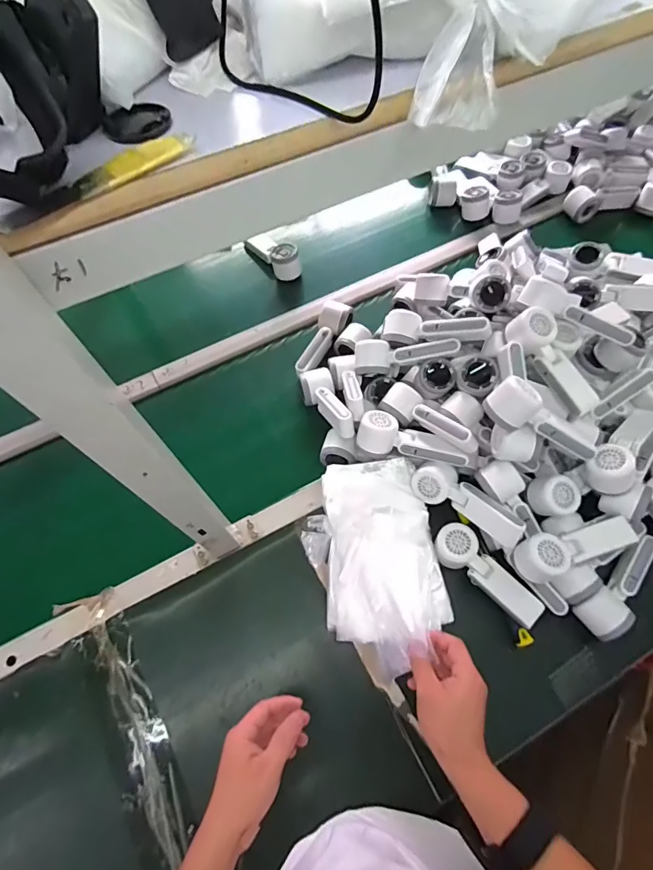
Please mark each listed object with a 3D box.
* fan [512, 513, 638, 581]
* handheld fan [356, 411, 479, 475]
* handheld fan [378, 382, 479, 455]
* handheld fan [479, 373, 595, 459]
[{"bbox_3d":[0.346,0.156,0.618,0.167,0.062,0.059,-16,65,-7],"label":"fan"},{"bbox_3d":[0.140,0.017,0.680,0.189,0.056,0.060,13,65,7],"label":"handheld fan"},{"bbox_3d":[0.155,-0.026,0.669,0.058,0.047,0.168,-43,53,-18],"label":"handheld fan"},{"bbox_3d":[0.293,-0.016,0.600,0.170,0.051,0.049,28,66,-11],"label":"handheld fan"}]

